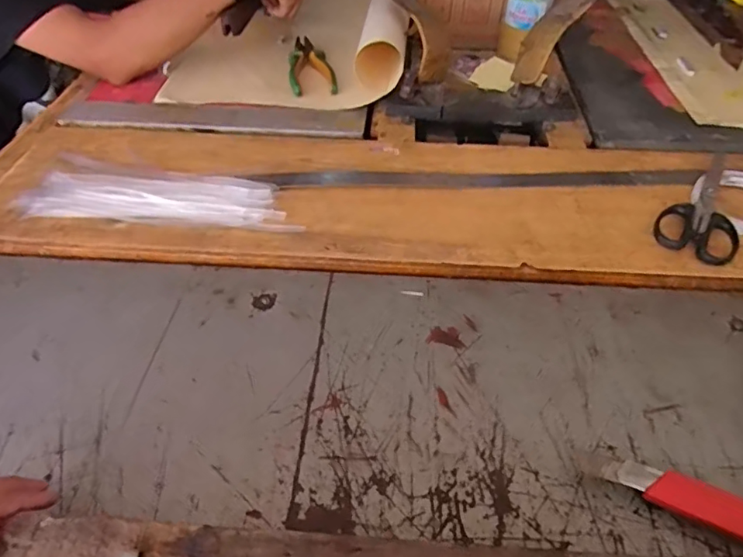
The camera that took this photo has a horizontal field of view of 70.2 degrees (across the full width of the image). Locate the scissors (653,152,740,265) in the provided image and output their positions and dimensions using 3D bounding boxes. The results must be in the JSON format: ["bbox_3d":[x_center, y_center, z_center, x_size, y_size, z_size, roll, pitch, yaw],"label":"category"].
[{"bbox_3d":[0.358,-0.075,0.553,0.073,0.018,0.174,32,55,26],"label":"scissors"}]

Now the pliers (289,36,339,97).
[{"bbox_3d":[-0.091,-0.322,0.790,0.064,0.023,0.169,-6,47,-6],"label":"pliers"}]

